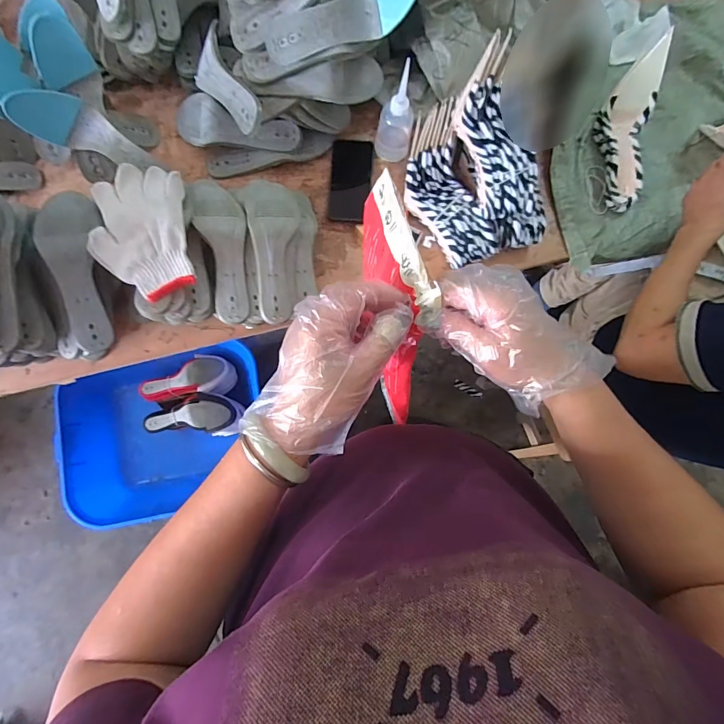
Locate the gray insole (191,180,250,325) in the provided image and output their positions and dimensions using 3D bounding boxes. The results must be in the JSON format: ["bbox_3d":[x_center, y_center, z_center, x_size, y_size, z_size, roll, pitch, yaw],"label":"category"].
[{"bbox_3d":[-0.219,-0.178,0.638,0.071,0.032,0.224,-9,97,-3],"label":"gray insole"}]

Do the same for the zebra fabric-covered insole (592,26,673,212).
[{"bbox_3d":[0.497,-0.422,0.725,0.094,0.094,0.271,3,99,-2],"label":"zebra fabric-covered insole"}]

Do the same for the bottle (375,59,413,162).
[{"bbox_3d":[0.059,-0.416,0.669,0.062,0.163,0.054,8,82,-1],"label":"bottle"}]

